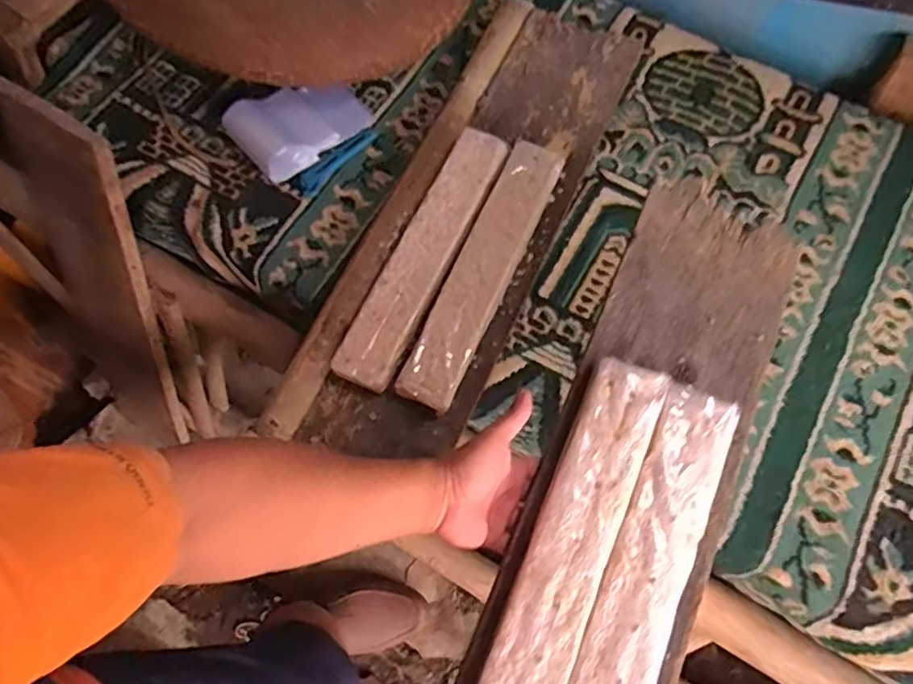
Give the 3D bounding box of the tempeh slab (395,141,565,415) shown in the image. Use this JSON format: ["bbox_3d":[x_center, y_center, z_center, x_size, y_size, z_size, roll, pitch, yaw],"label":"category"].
[{"bbox_3d":[0.036,-0.089,0.786,0.071,0.040,0.373,23,72,10],"label":"tempeh slab"}]

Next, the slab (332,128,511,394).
[{"bbox_3d":[-0.039,-0.109,0.795,0.076,0.044,0.368,23,72,10],"label":"slab"}]

